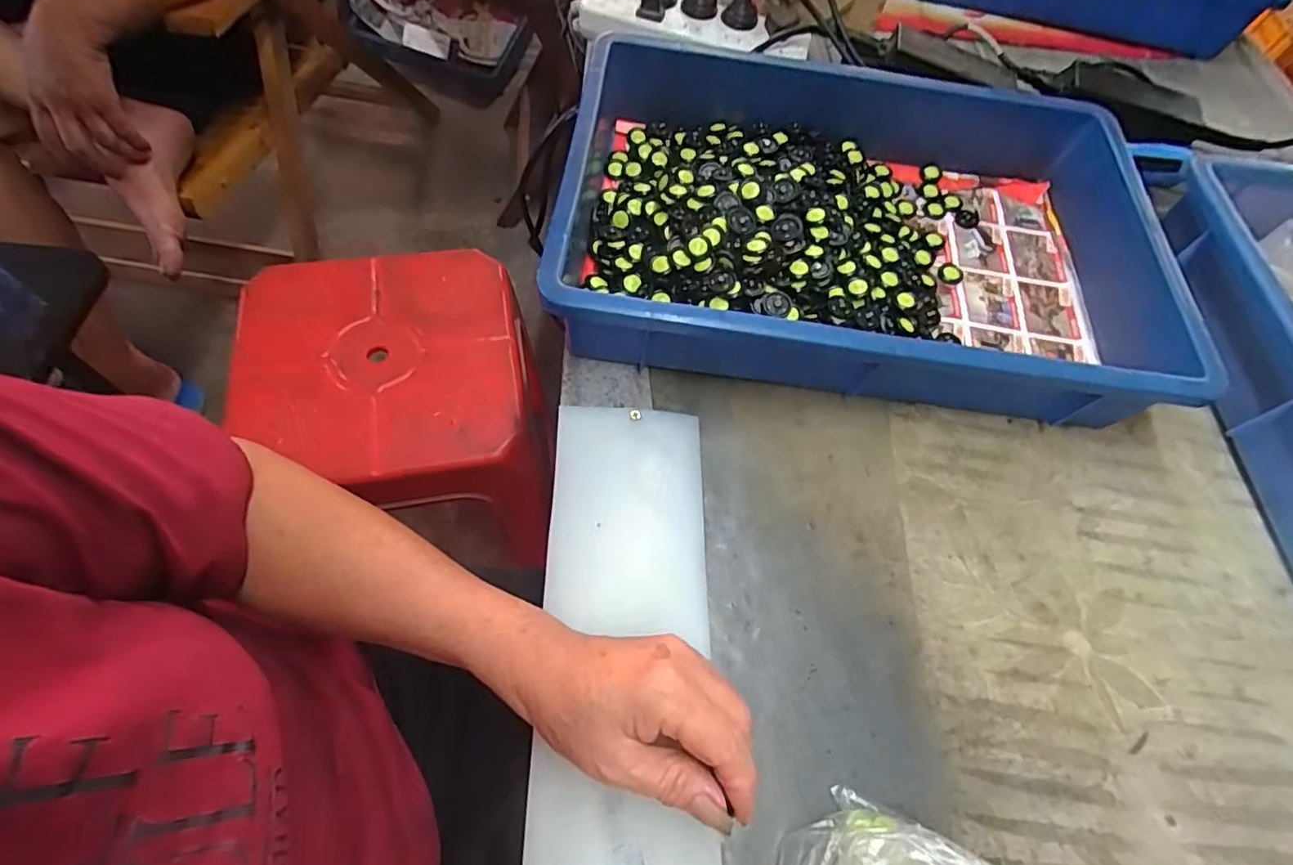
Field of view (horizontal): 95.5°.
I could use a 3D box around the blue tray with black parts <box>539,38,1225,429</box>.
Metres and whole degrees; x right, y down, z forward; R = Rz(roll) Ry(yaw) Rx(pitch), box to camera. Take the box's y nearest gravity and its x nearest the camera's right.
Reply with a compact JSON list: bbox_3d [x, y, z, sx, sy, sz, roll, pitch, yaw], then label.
[{"bbox_3d":[0.157,-0.156,0.449,0.421,0.089,0.279,7,62,-2],"label":"blue tray with black parts"}]

